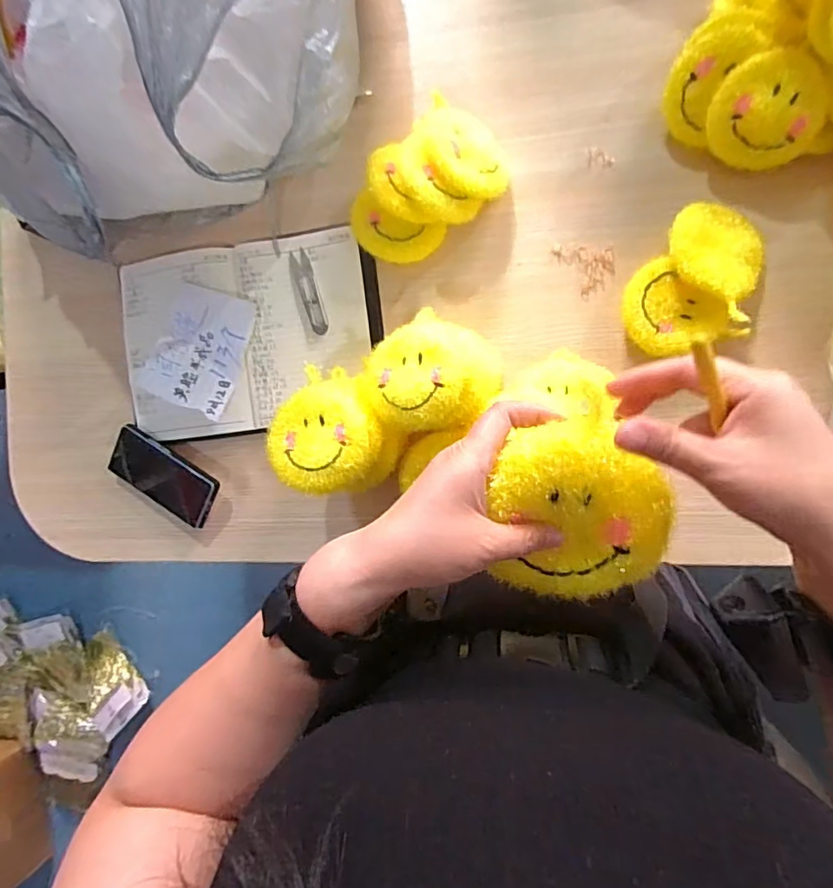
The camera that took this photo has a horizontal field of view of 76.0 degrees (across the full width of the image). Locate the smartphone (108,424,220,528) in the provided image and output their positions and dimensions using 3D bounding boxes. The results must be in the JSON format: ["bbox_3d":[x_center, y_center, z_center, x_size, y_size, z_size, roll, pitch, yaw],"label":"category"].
[{"bbox_3d":[-0.342,0.045,0.719,0.157,0.010,0.075,33,100,6],"label":"smartphone"}]

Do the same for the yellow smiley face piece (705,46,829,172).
[{"bbox_3d":[0.374,-0.356,0.570,0.105,0.029,0.105,9,116,18],"label":"yellow smiley face piece"}]

